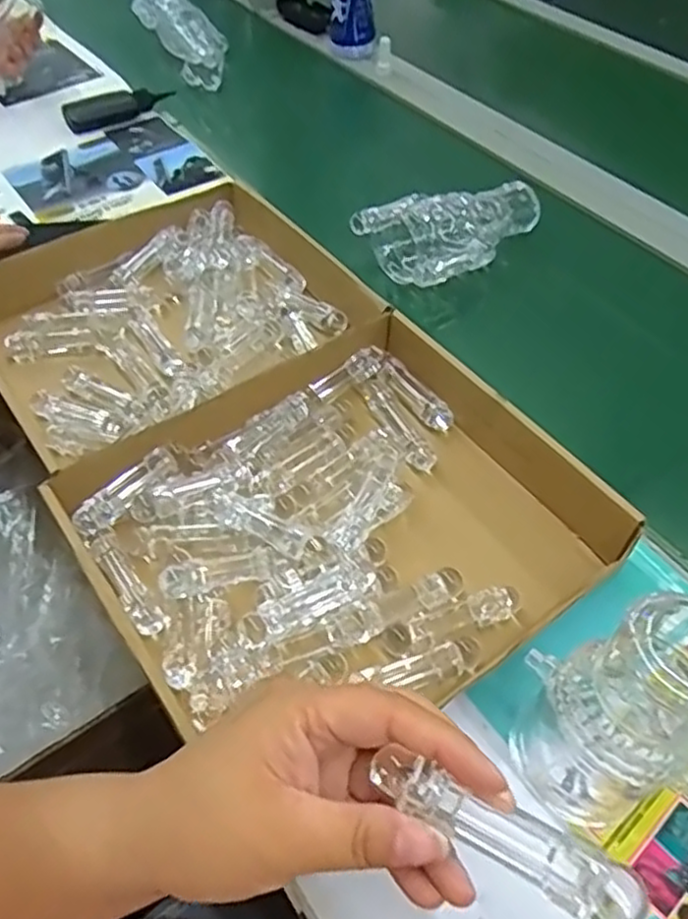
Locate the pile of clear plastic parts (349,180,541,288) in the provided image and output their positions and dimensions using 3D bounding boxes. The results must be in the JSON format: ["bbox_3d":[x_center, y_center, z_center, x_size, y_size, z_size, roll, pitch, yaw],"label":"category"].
[{"bbox_3d":[0.117,-0.249,0.735,0.181,0.052,0.131,-29,56,-21],"label":"pile of clear plastic parts"}]

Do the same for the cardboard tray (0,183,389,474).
[{"bbox_3d":[-0.164,-0.125,0.663,0.321,0.068,0.281,-27,55,-20],"label":"cardboard tray"}]

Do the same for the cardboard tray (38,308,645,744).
[{"bbox_3d":[0.005,0.043,0.507,0.336,0.060,0.265,-29,56,-22],"label":"cardboard tray"}]

